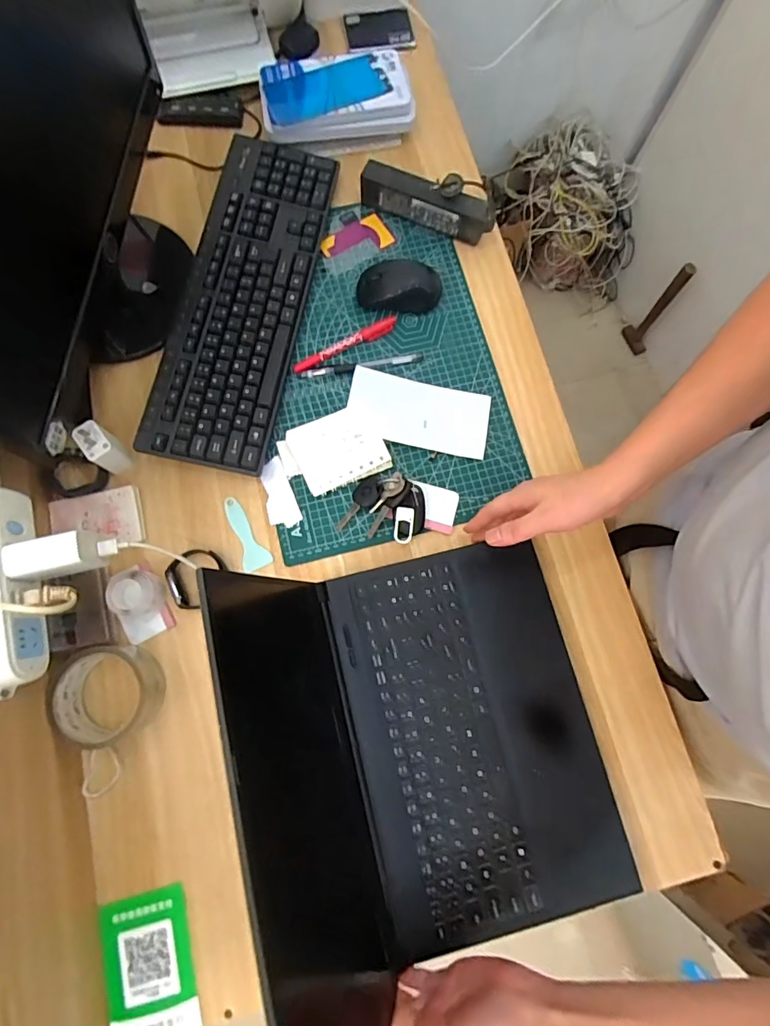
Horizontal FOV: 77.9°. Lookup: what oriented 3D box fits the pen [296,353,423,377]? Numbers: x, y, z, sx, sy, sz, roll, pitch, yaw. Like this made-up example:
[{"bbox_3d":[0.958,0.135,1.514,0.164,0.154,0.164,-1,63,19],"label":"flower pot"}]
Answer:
[{"bbox_3d":[-0.030,-0.181,0.579,0.153,0.013,0.016,-12,78,-4],"label":"pen"}]

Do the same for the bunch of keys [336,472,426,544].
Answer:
[{"bbox_3d":[0.001,-0.008,0.534,0.090,0.030,0.069,12,77,1],"label":"bunch of keys"}]

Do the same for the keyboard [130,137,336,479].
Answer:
[{"bbox_3d":[-0.171,-0.265,0.583,0.139,0.025,0.433,12,77,1],"label":"keyboard"}]

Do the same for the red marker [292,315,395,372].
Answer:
[{"bbox_3d":[-0.048,-0.206,0.584,0.137,0.008,0.016,-28,80,-7],"label":"red marker"}]

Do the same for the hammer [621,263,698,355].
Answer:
[{"bbox_3d":[0.780,-0.574,1.337,0.039,0.318,0.091,-35,81,-9],"label":"hammer"}]

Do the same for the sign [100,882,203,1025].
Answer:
[{"bbox_3d":[-0.223,0.425,0.450,0.082,0.010,0.119,-13,77,-4],"label":"sign"}]

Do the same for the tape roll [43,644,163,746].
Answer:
[{"bbox_3d":[-0.277,0.180,0.476,0.099,0.040,0.090,0,77,-2],"label":"tape roll"}]

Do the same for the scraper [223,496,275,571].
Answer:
[{"bbox_3d":[-0.159,0.023,0.540,0.031,0.005,0.088,-28,80,-7],"label":"scraper"}]

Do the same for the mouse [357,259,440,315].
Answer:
[{"bbox_3d":[0.018,-0.284,0.595,0.102,0.031,0.058,6,77,0],"label":"mouse"}]

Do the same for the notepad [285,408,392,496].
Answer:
[{"bbox_3d":[-0.055,-0.075,0.554,0.097,0.008,0.090,-27,80,-7],"label":"notepad"}]

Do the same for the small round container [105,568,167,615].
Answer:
[{"bbox_3d":[-0.265,0.085,0.507,0.047,0.028,0.047,0,77,-2],"label":"small round container"}]

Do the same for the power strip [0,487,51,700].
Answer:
[{"bbox_3d":[-0.327,0.064,0.414,0.045,0.052,0.178,-13,78,-4],"label":"power strip"}]

